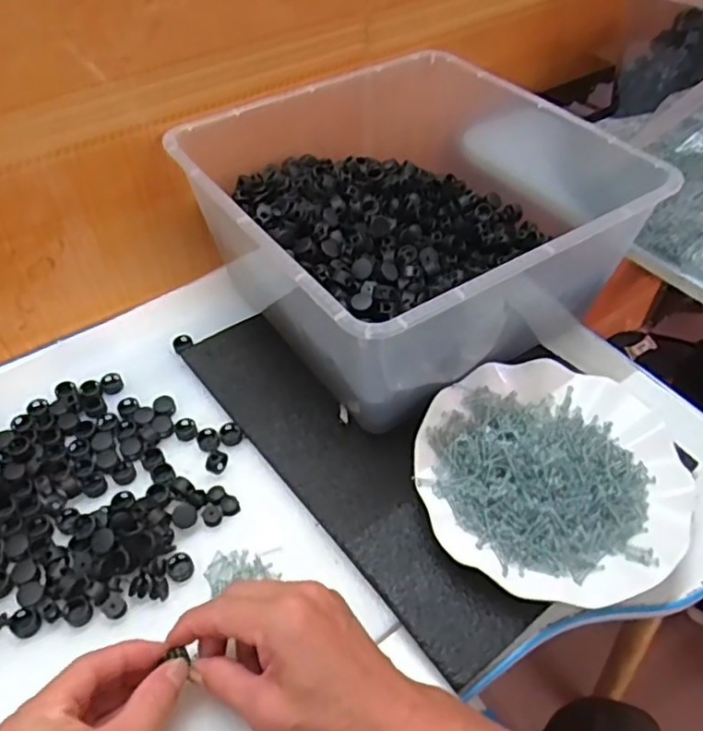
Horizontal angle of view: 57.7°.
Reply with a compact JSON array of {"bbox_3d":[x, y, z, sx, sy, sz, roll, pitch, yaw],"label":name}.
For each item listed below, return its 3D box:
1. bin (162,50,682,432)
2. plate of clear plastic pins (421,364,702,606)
[{"bbox_3d":[0.054,-0.126,0.545,0.315,0.140,0.300,-28,53,-21],"label":"bin"},{"bbox_3d":[0.140,0.076,0.445,0.182,0.038,0.171,-1,48,1],"label":"plate of clear plastic pins"}]

